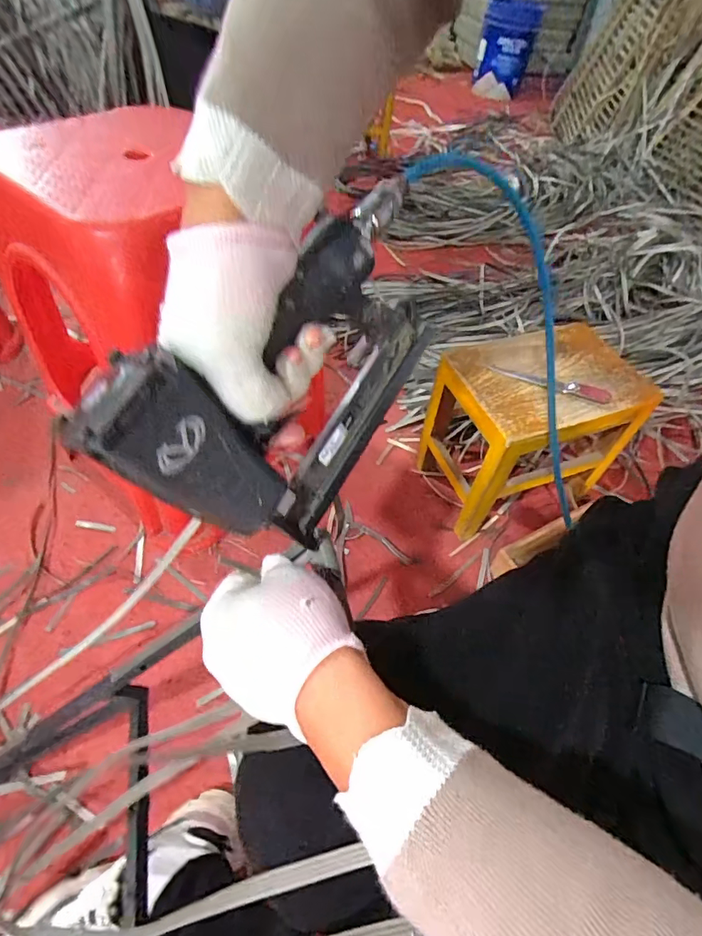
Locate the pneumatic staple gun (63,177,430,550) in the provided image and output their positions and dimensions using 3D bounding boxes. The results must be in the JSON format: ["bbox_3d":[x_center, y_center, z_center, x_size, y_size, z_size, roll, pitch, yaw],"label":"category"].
[{"bbox_3d":[-0.039,-0.046,0.299,0.053,0.152,0.243,12,47,37],"label":"pneumatic staple gun"}]

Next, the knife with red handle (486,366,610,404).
[{"bbox_3d":[0.296,-0.126,0.705,0.175,0.012,0.029,17,52,8],"label":"knife with red handle"}]

